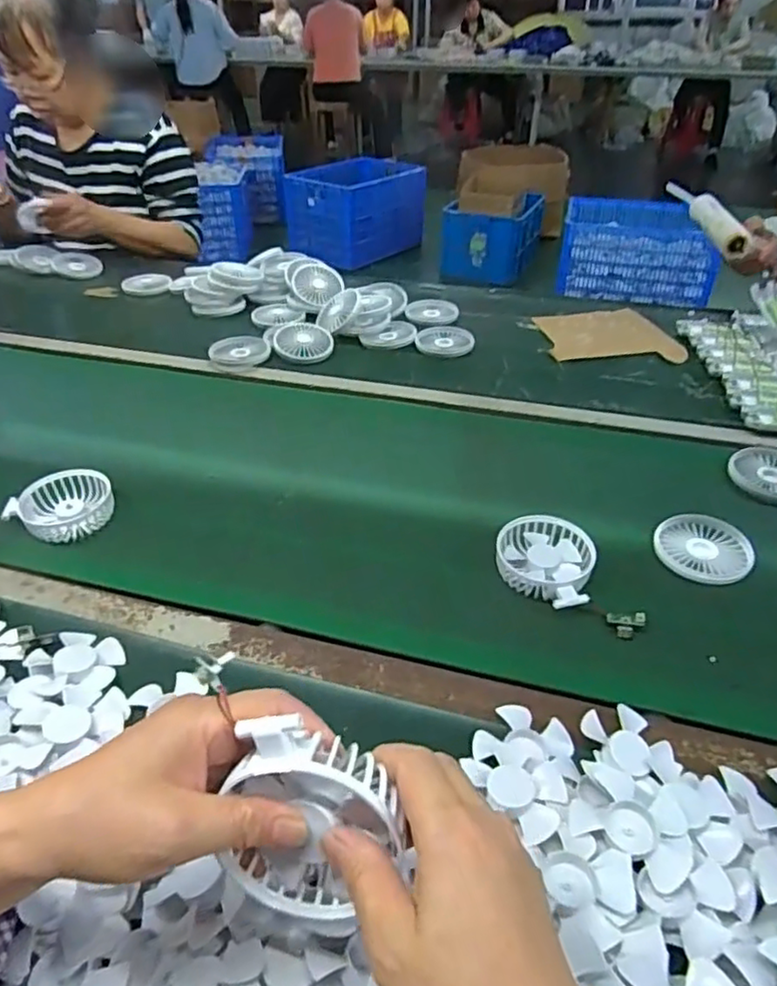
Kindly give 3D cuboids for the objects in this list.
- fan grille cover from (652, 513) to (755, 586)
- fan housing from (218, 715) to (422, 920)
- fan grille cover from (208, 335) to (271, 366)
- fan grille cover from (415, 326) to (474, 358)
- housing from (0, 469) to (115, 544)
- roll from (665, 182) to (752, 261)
[{"bbox_3d":[0.308,0.051,0.622,0.086,0.010,0.094,19,43,23],"label":"fan grille cover"},{"bbox_3d":[-0.039,0.146,0.293,0.080,0.106,0.036,32,22,-1],"label":"fan housing"},{"bbox_3d":[-0.215,-0.205,0.925,0.084,0.018,0.084,-6,39,-6],"label":"fan grille cover"},{"bbox_3d":[0.083,-0.230,0.961,0.077,0.016,0.083,-14,40,-16],"label":"fan grille cover"},{"bbox_3d":[-0.339,0.015,0.662,0.096,0.030,0.082,-29,46,-31],"label":"housing"},{"bbox_3d":[0.508,-0.454,1.025,0.040,0.036,0.320,4,39,6],"label":"roll"}]

